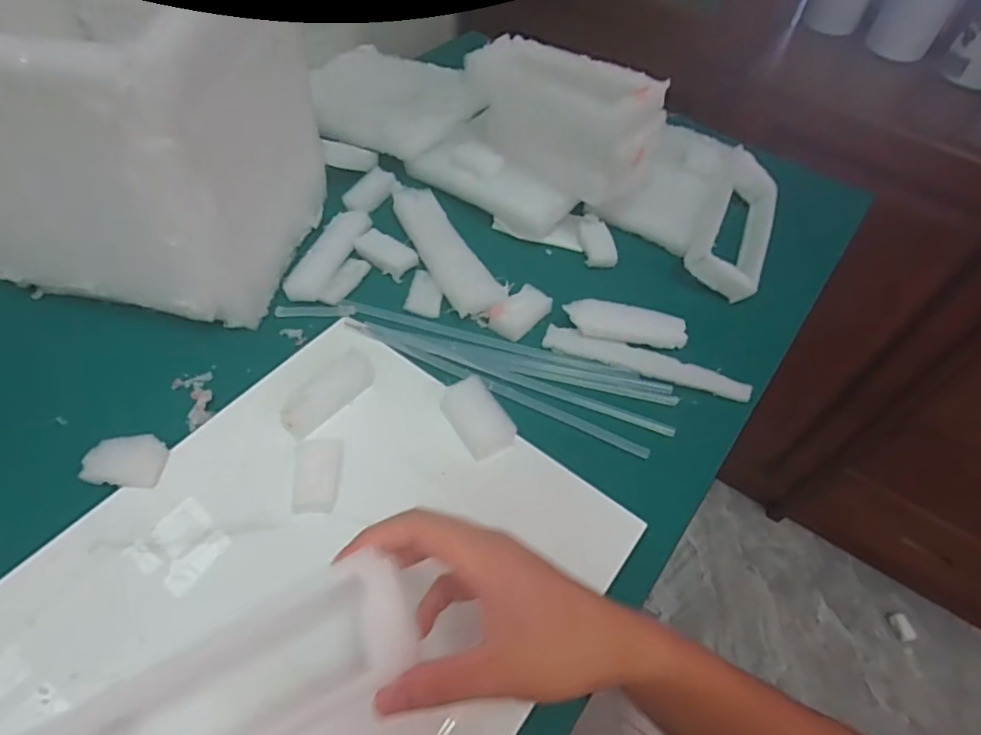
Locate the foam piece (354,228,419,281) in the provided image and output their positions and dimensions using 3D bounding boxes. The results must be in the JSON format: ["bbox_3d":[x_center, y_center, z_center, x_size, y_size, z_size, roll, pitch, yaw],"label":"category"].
[{"bbox_3d":[-0.100,-0.108,0.557,0.060,0.012,0.034,30,56,17],"label":"foam piece"}]

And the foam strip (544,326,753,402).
[{"bbox_3d":[0.132,-0.004,0.500,0.175,0.010,0.023,17,53,8],"label":"foam strip"}]

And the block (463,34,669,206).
[{"bbox_3d":[0.070,-0.234,0.572,0.180,0.123,0.080,34,57,19],"label":"block"}]

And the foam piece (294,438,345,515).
[{"bbox_3d":[-0.121,0.074,0.411,0.031,0.006,0.055,-3,53,-7],"label":"foam piece"}]

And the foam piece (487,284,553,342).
[{"bbox_3d":[0.027,-0.050,0.521,0.036,0.017,0.055,38,59,21],"label":"foam piece"}]

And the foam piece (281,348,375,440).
[{"bbox_3d":[-0.121,0.017,0.443,0.023,0.023,0.083,33,57,19],"label":"foam piece"}]

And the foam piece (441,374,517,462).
[{"bbox_3d":[-0.011,0.037,0.441,0.035,0.020,0.062,-26,59,-22],"label":"foam piece"}]

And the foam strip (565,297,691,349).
[{"bbox_3d":[0.120,-0.038,0.514,0.106,0.022,0.031,6,53,0],"label":"foam strip"}]

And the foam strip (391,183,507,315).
[{"bbox_3d":[-0.046,-0.115,0.557,0.045,0.023,0.170,-23,58,-20],"label":"foam strip"}]

